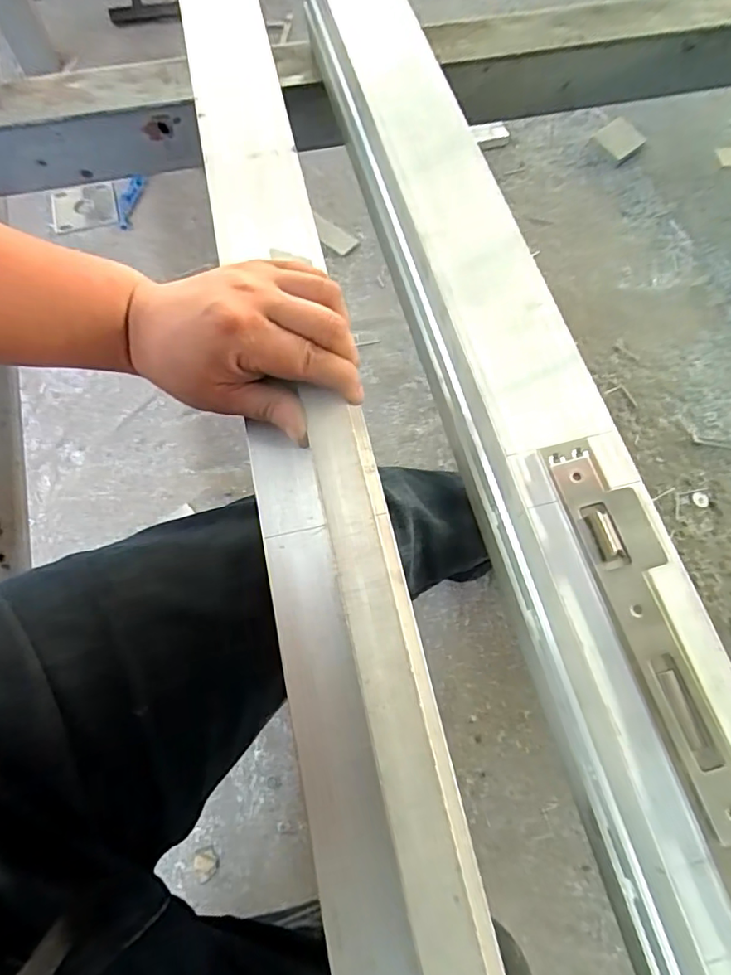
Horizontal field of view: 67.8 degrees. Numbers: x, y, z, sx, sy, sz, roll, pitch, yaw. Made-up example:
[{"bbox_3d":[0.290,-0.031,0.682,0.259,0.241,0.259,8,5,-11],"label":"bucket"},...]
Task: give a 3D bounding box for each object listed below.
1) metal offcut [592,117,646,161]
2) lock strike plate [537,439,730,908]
[{"bbox_3d":[0.556,-0.762,1.190,0.081,0.006,0.083,-36,78,-4],"label":"metal offcut"},{"bbox_3d":[0.149,0.079,0.269,0.040,0.007,0.234,-16,67,0],"label":"lock strike plate"}]

